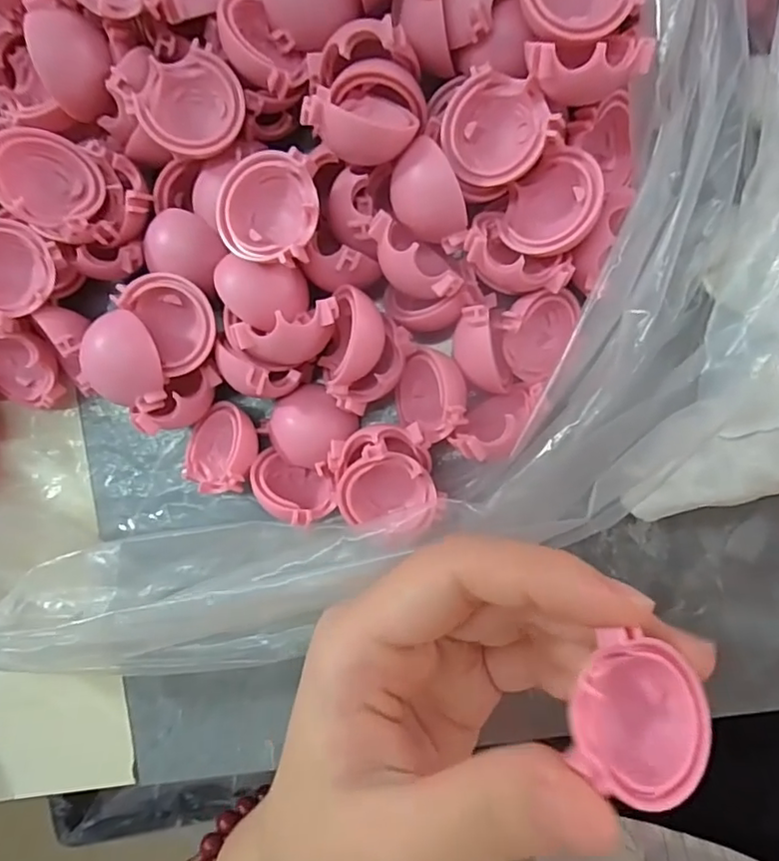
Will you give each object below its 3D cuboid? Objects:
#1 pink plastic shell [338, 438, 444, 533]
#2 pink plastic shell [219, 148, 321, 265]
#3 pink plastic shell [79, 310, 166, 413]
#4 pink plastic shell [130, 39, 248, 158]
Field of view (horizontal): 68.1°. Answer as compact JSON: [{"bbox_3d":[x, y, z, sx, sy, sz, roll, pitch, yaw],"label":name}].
[{"bbox_3d":[0.000,0.020,0.175,0.029,0.013,0.026,35,92,3],"label":"pink plastic shell"},{"bbox_3d":[-0.034,-0.062,0.164,0.028,0.015,0.030,5,91,4],"label":"pink plastic shell"},{"bbox_3d":[-0.079,-0.021,0.173,0.023,0.010,0.028,-1,90,4],"label":"pink plastic shell"},{"bbox_3d":[-0.057,-0.094,0.165,0.028,0.010,0.028,0,90,4],"label":"pink plastic shell"}]

